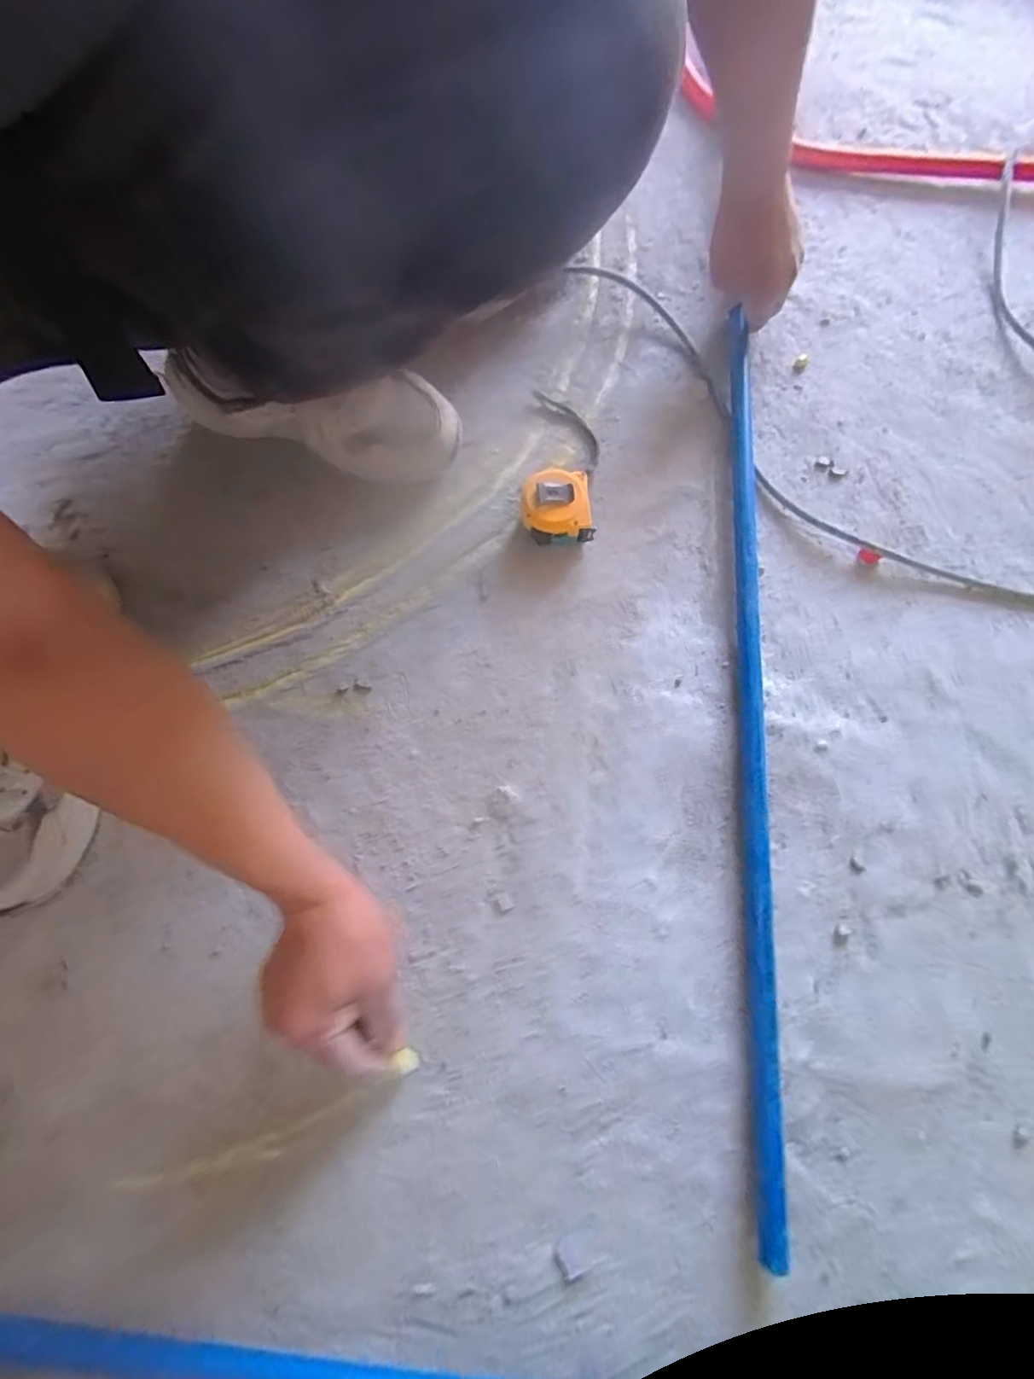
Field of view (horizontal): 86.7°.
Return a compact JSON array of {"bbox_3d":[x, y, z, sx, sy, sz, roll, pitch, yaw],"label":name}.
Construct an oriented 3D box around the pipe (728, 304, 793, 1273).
[{"bbox_3d":[0.206,0.004,0.483,0.023,0.024,0.789,4,73,1],"label":"pipe"}]

